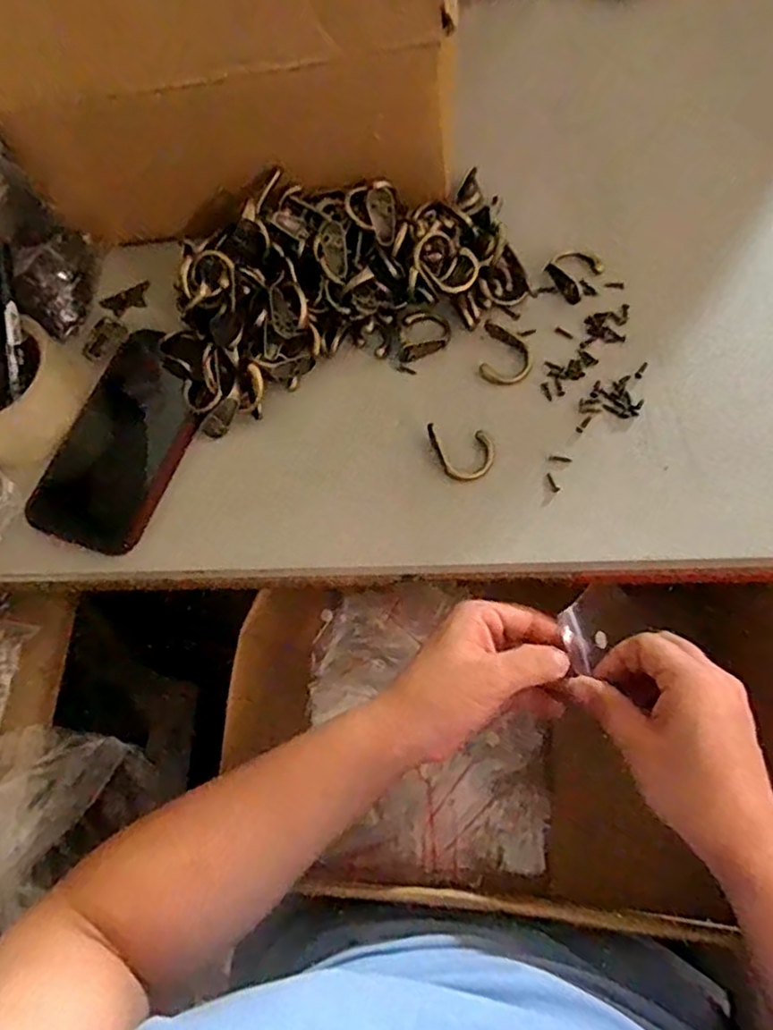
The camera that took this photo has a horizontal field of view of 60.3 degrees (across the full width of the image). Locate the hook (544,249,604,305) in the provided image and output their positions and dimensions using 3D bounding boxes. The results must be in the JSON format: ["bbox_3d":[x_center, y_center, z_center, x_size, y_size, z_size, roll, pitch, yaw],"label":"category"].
[{"bbox_3d":[0.128,-0.168,0.461,0.033,0.006,0.041,34,75,18],"label":"hook"}]

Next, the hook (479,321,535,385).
[{"bbox_3d":[0.081,-0.107,0.443,0.034,0.004,0.046,7,69,10],"label":"hook"}]

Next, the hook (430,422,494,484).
[{"bbox_3d":[0.047,-0.039,0.418,0.041,0.004,0.036,3,68,8],"label":"hook"}]

